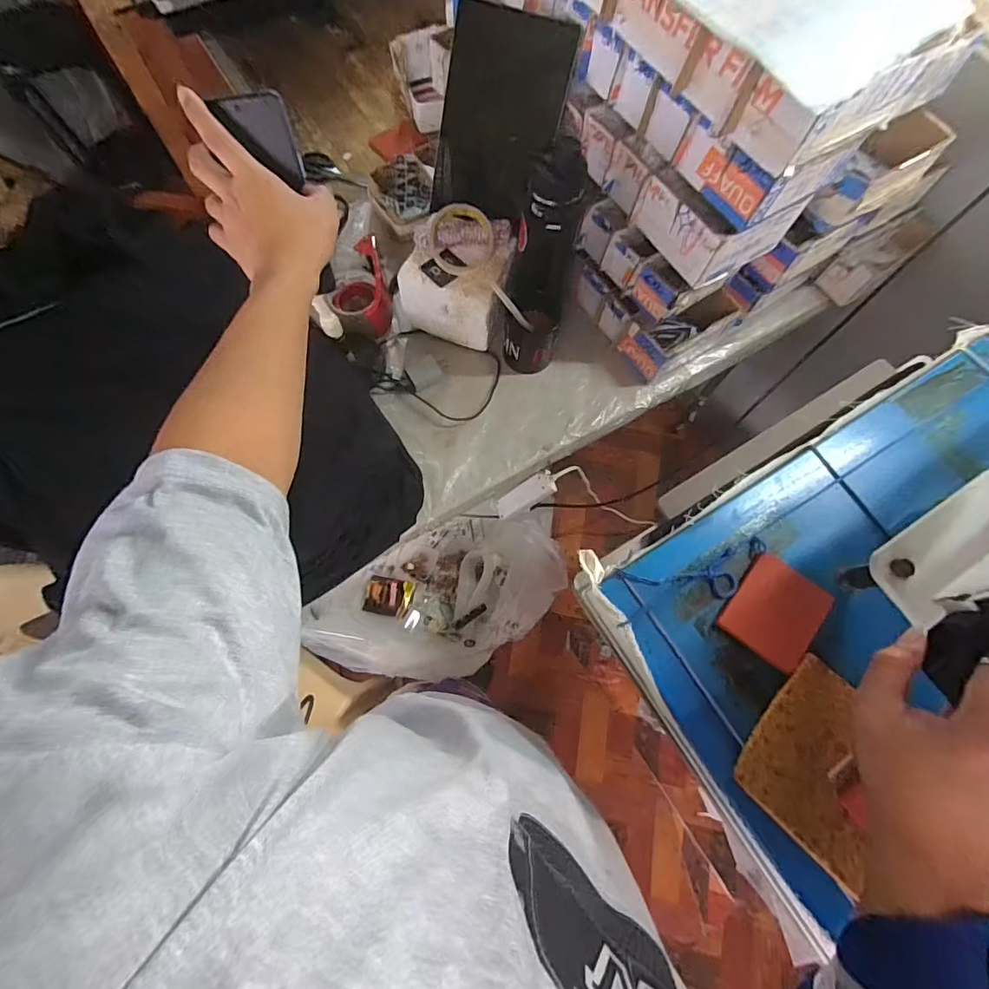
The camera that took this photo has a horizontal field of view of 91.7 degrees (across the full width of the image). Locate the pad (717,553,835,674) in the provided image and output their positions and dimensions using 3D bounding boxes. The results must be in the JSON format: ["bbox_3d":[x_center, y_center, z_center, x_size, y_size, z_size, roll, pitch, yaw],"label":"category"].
[{"bbox_3d":[0.272,0.113,0.461,0.078,0.007,0.093,38,73,11],"label":"pad"}]

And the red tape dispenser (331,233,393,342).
[{"bbox_3d":[-0.209,-0.320,0.757,0.085,0.072,0.178,-15,72,-8],"label":"red tape dispenser"}]

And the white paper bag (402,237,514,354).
[{"bbox_3d":[-0.056,-0.310,0.737,0.148,0.126,0.106,17,71,4],"label":"white paper bag"}]

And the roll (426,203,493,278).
[{"bbox_3d":[-0.047,-0.353,0.665,0.091,0.015,0.091,1,107,3],"label":"roll"}]

